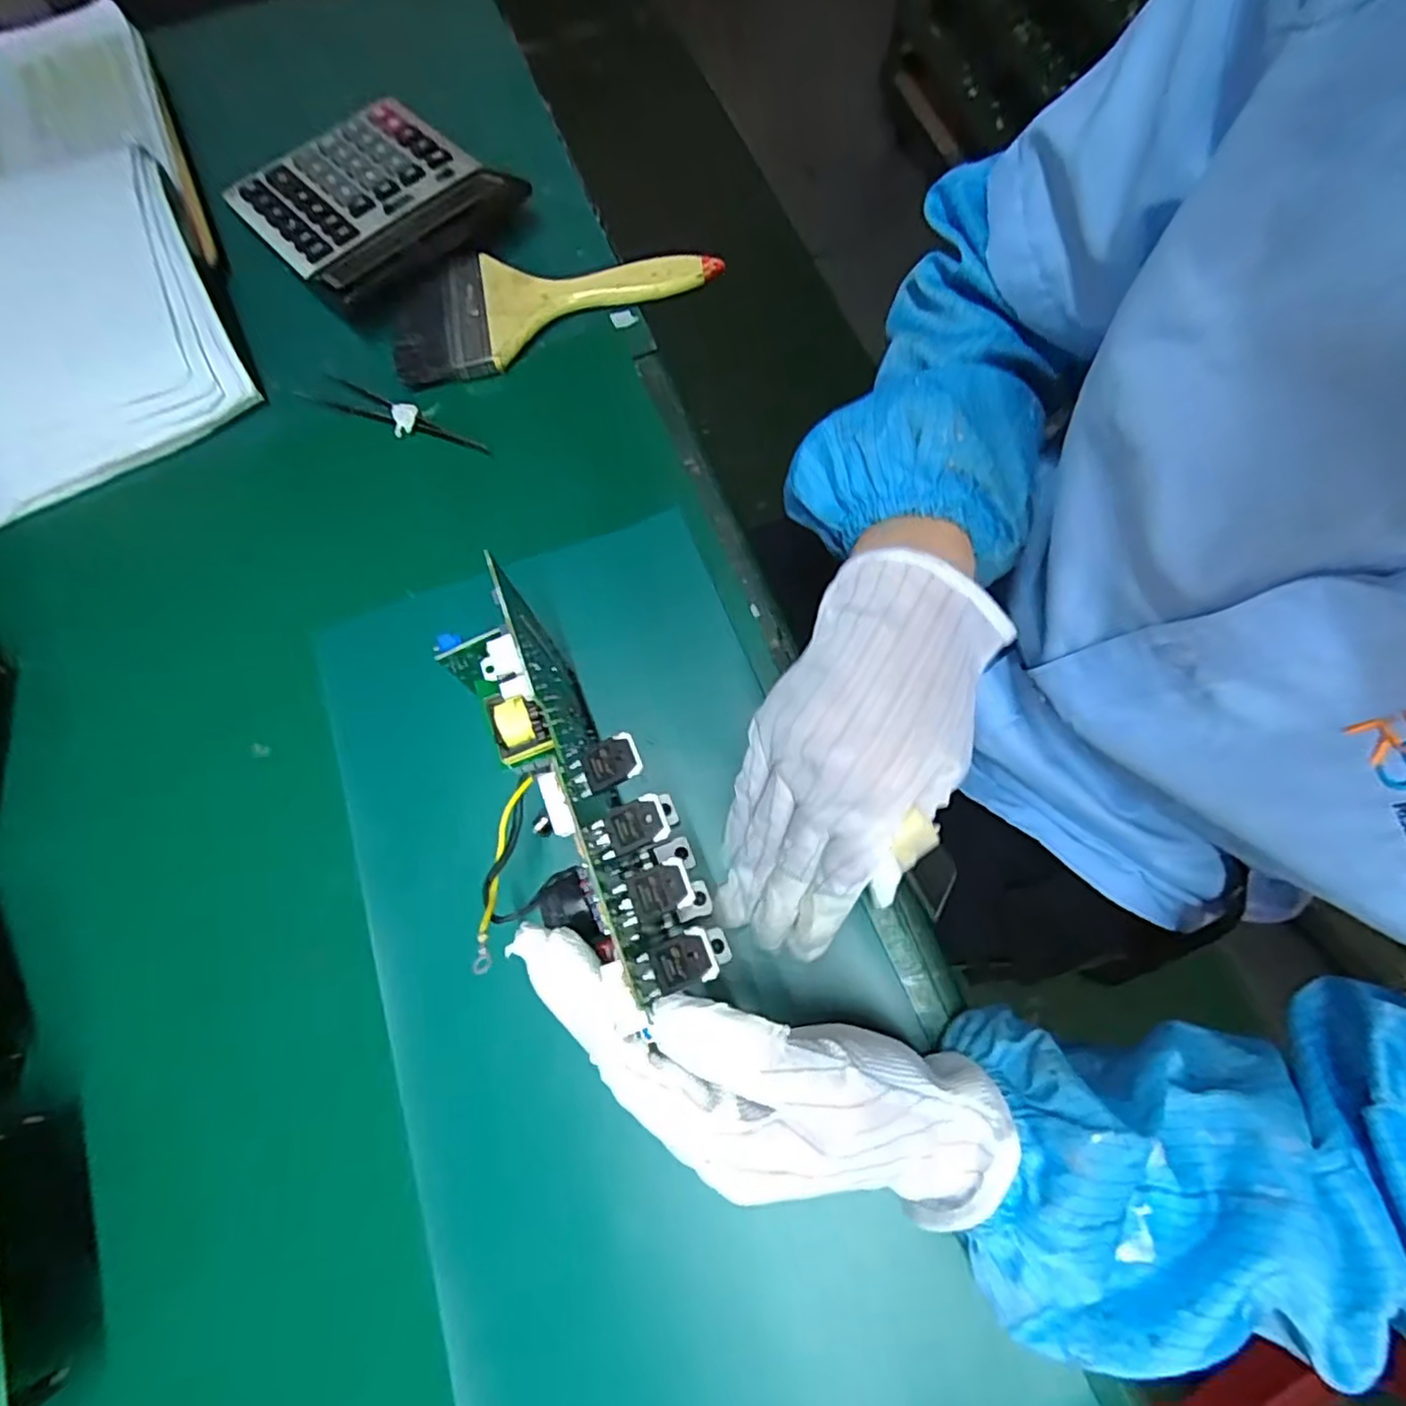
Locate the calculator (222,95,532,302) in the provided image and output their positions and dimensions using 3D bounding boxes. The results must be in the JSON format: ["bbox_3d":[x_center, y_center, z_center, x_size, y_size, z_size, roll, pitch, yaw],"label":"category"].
[{"bbox_3d":[-0.226,-0.345,0.457,0.139,0.017,0.165,-43,75,-12],"label":"calculator"}]

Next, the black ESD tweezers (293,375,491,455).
[{"bbox_3d":[-0.188,-0.175,0.412,0.124,0.011,0.019,24,74,10],"label":"black ESD tweezers"}]

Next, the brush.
[{"bbox_3d":[-0.095,-0.260,0.431,0.205,0.017,0.084,-16,71,-3],"label":"brush"}]

